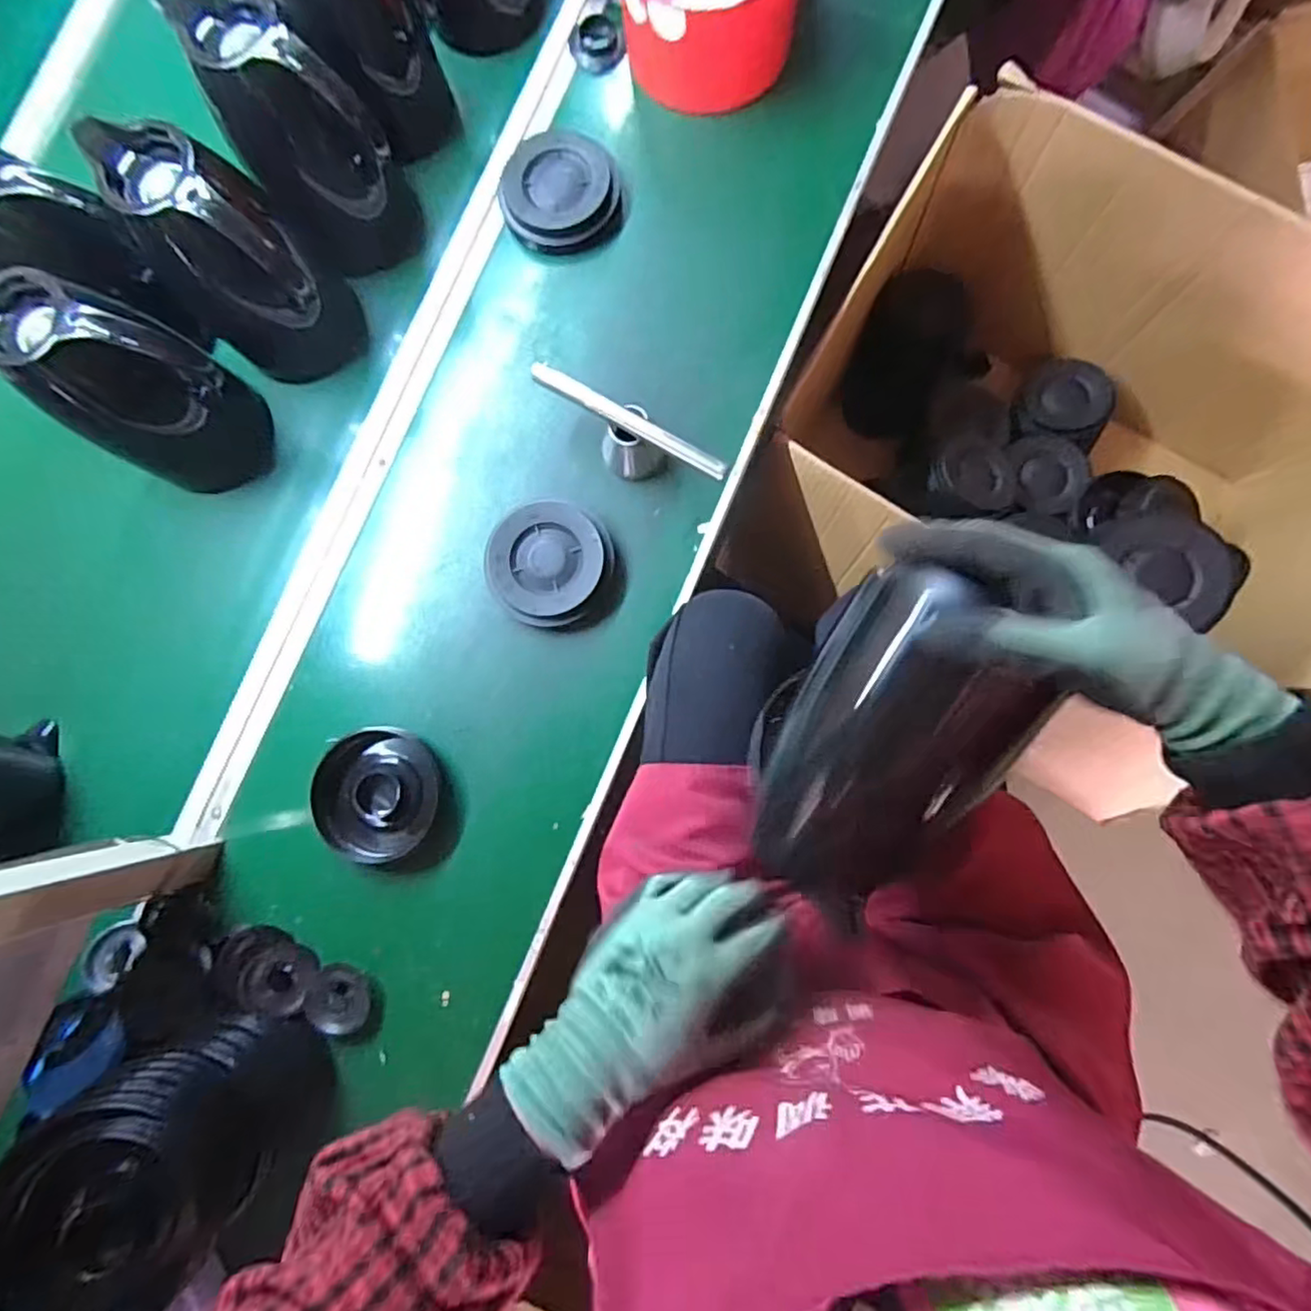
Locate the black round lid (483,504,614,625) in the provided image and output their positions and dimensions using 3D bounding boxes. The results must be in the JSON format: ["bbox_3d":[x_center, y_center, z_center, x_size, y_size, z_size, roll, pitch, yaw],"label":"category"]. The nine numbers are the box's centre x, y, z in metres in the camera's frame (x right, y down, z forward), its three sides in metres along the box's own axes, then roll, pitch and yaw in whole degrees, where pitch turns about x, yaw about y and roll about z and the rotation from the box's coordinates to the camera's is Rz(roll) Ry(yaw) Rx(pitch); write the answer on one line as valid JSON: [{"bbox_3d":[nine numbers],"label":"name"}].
[{"bbox_3d":[-0.104,-0.090,0.613,0.114,0.027,0.116,-1,83,5],"label":"black round lid"}]

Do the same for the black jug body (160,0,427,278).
[{"bbox_3d":[-0.311,-0.462,0.586,0.117,0.190,0.137,-30,82,1],"label":"black jug body"}]

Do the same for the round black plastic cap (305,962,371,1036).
[{"bbox_3d":[-0.289,0.311,0.586,0.051,0.027,0.051,-1,83,5],"label":"round black plastic cap"}]

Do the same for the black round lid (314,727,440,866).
[{"bbox_3d":[-0.260,0.129,0.600,0.108,0.024,0.119,-4,83,5],"label":"black round lid"}]

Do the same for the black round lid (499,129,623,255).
[{"bbox_3d":[-0.096,-0.471,0.653,0.124,0.032,0.115,-1,83,5],"label":"black round lid"}]

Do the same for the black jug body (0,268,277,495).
[{"bbox_3d":[-0.454,-0.233,0.567,0.118,0.192,0.124,-1,83,5],"label":"black jug body"}]

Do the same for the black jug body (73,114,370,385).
[{"bbox_3d":[-0.359,-0.337,0.570,0.119,0.201,0.140,-44,82,-1],"label":"black jug body"}]

